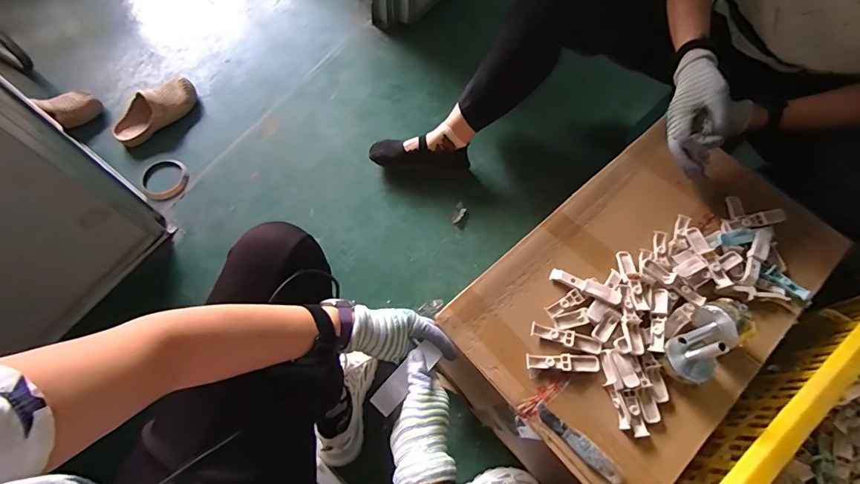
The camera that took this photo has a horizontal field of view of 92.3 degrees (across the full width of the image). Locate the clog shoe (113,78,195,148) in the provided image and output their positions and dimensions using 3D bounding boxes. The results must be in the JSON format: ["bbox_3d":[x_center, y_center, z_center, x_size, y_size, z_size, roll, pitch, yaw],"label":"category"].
[{"bbox_3d":[-0.730,-0.349,1.104,0.100,0.085,0.234,34,69,10],"label":"clog shoe"}]

